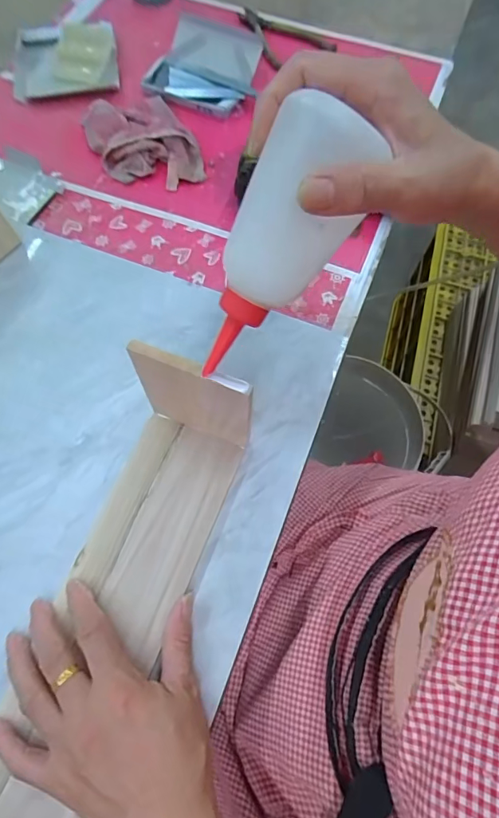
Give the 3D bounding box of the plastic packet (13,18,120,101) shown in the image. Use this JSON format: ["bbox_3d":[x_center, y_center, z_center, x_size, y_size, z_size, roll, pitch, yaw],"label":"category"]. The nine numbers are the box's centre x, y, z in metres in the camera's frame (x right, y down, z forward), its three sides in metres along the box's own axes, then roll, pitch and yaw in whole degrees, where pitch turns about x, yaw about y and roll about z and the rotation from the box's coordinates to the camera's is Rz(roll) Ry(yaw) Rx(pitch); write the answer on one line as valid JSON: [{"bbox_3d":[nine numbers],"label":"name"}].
[{"bbox_3d":[-0.251,-0.478,0.608,0.136,0.033,0.128,-7,66,-4],"label":"plastic packet"}]

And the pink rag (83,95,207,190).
[{"bbox_3d":[-0.130,-0.326,0.547,0.109,0.028,0.160,-24,69,-11],"label":"pink rag"}]

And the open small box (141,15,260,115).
[{"bbox_3d":[-0.059,-0.449,0.595,0.134,0.024,0.115,16,85,6],"label":"open small box"}]

